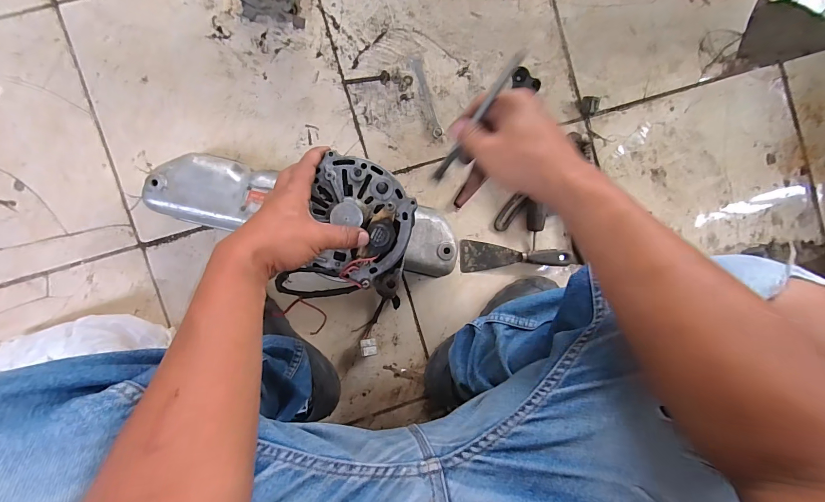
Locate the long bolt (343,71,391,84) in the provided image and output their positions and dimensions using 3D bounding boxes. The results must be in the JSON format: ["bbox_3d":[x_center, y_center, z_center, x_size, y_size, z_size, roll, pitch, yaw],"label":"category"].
[{"bbox_3d":[-0.076,-0.291,0.593,0.076,0.013,0.017,-12,95,-5],"label":"long bolt"}]

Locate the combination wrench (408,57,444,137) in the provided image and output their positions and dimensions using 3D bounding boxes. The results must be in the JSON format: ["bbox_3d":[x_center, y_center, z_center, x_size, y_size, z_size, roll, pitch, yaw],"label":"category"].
[{"bbox_3d":[0.024,-0.268,0.609,0.026,0.005,0.138,-17,93,-4],"label":"combination wrench"}]

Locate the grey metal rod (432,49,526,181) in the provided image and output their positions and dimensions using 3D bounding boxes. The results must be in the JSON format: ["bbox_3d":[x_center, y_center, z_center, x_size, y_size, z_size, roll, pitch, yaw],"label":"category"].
[{"bbox_3d":[0.056,-0.117,0.331,0.009,0.163,0.008,30,57,-7],"label":"grey metal rod"}]

